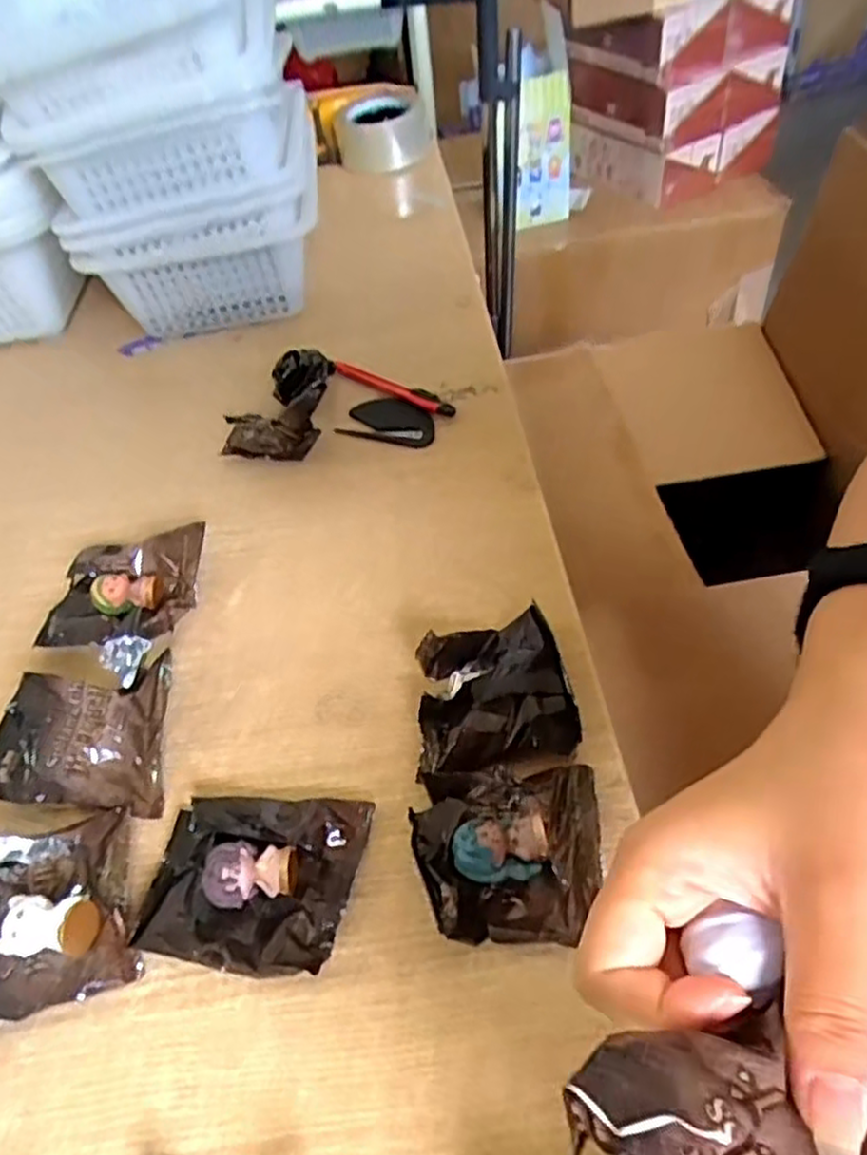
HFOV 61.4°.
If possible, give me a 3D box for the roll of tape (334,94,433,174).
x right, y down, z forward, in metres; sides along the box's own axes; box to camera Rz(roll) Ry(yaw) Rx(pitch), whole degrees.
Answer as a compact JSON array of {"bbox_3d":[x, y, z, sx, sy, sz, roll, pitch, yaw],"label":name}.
[{"bbox_3d":[-0.058,-0.523,0.859,0.113,0.056,0.106,-3,50,4],"label":"roll of tape"}]

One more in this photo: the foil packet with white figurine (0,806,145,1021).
[{"bbox_3d":[-0.174,0.145,0.319,0.077,0.028,0.077,-13,50,-5],"label":"foil packet with white figurine"}]

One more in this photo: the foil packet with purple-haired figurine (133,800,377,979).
[{"bbox_3d":[-0.080,0.131,0.322,0.091,0.025,0.072,1,50,7],"label":"foil packet with purple-haired figurine"}]

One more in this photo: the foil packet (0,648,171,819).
[{"bbox_3d":[-0.180,0.081,0.370,0.081,0.035,0.075,-8,49,0],"label":"foil packet"}]

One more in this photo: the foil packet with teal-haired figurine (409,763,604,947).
[{"bbox_3d":[0.033,0.116,0.318,0.079,0.029,0.077,-3,50,4],"label":"foil packet with teal-haired figurine"}]

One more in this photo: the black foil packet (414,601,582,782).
[{"bbox_3d":[0.027,0.057,0.366,0.079,0.033,0.080,-13,50,-5],"label":"black foil packet"}]

